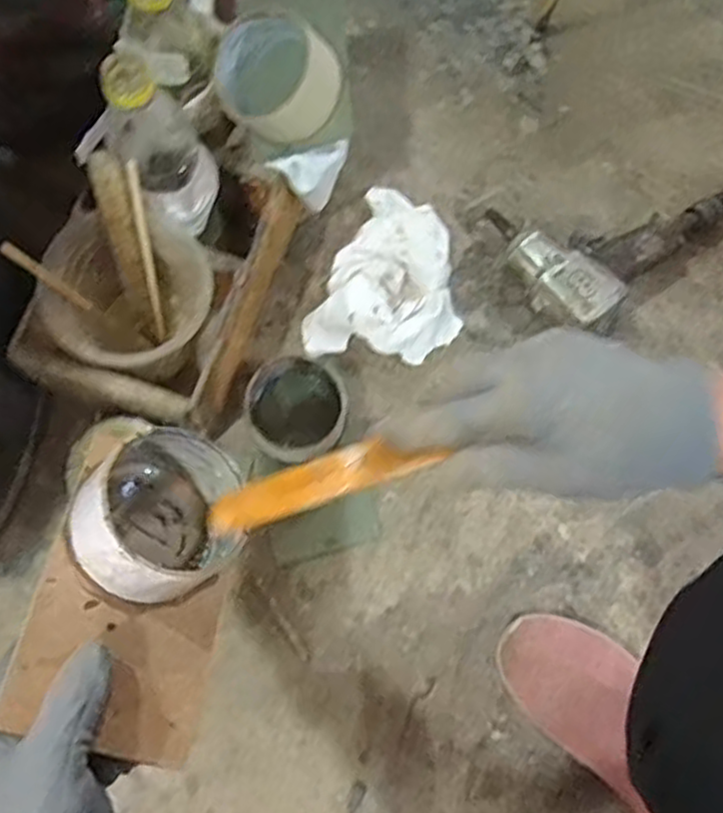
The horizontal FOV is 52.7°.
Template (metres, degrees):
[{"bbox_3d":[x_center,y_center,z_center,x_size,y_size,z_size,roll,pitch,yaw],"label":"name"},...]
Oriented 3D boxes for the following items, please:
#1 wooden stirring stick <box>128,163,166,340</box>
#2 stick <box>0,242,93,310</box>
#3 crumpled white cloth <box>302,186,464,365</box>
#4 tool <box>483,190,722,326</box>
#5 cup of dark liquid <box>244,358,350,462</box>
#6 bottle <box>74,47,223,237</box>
[{"bbox_3d":[-0.155,-0.109,0.528,0.008,0.144,0.008,2,42,-2],"label":"wooden stirring stick"},{"bbox_3d":[-0.210,-0.086,0.488,0.005,0.074,0.009,12,71,34],"label":"stick"},{"bbox_3d":[0.034,-0.110,0.647,0.126,0.043,0.163,26,76,2],"label":"crumpled white cloth"},{"bbox_3d":[0.243,-0.189,0.684,0.253,0.053,0.139,-38,82,-12],"label":"tool"},{"bbox_3d":[-0.055,0.004,0.613,0.079,0.041,0.082,1,76,-4],"label":"cup of dark liquid"},{"bbox_3d":[-0.141,-0.182,0.508,0.047,0.136,0.075,21,73,27],"label":"bottle"}]

